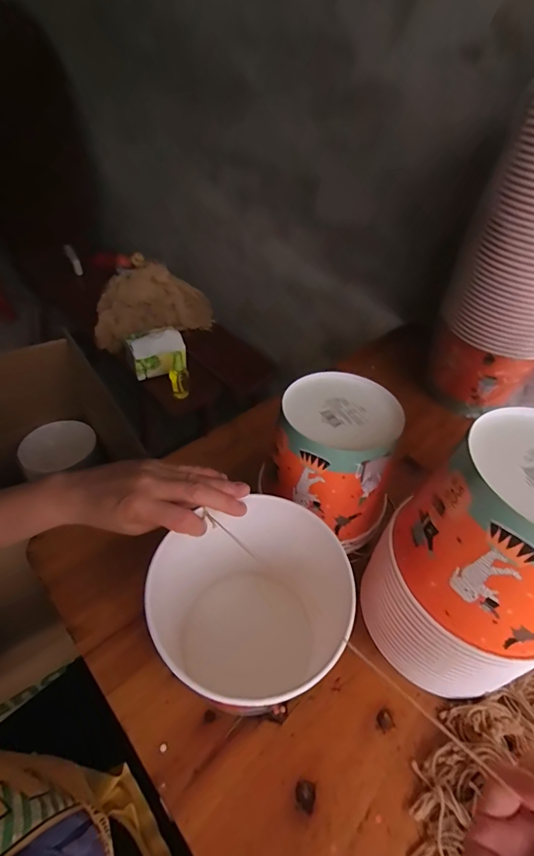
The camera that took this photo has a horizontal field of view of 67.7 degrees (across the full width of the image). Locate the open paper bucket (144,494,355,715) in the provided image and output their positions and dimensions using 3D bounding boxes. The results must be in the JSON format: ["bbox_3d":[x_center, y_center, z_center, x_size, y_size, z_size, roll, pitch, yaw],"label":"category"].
[{"bbox_3d":[-0.015,0.164,0.382,0.184,0.142,0.153,-12,48,-19],"label":"open paper bucket"}]

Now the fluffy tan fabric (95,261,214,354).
[{"bbox_3d":[-0.329,-0.359,1.146,0.350,0.158,0.132,-21,51,-26],"label":"fluffy tan fabric"}]

